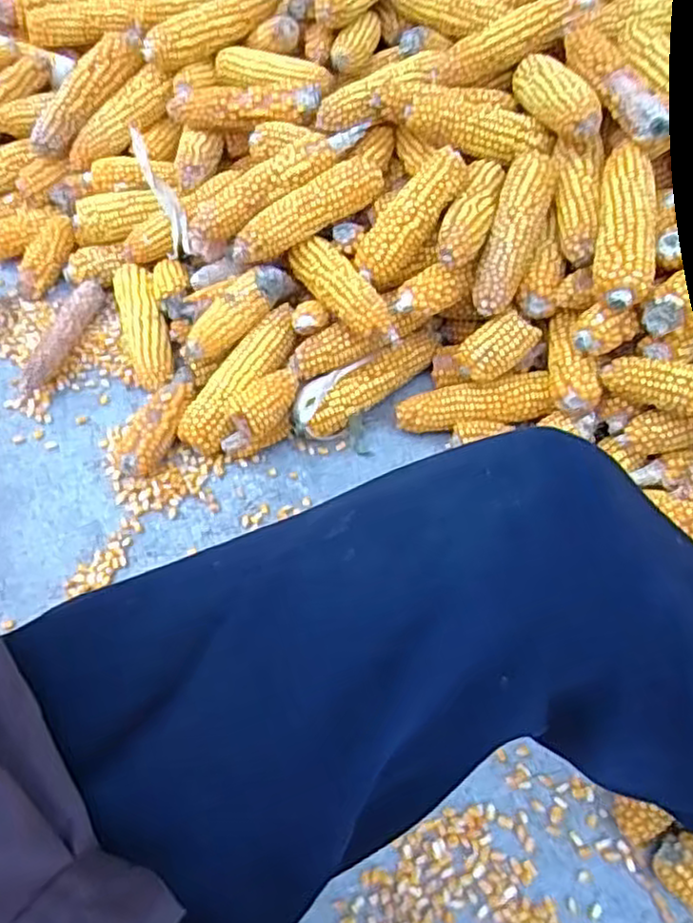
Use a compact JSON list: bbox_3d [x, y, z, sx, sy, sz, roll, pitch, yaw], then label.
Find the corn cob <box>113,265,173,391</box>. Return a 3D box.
[{"bbox_3d":[-0.230,-0.150,0.821,0.059,0.045,0.166,-25,68,9],"label":"corn cob"}]

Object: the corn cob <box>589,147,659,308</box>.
[{"bbox_3d":[0.263,-0.221,0.671,0.052,0.052,0.179,10,60,7],"label":"corn cob"}]

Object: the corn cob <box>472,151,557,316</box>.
[{"bbox_3d":[0.169,-0.232,0.719,0.047,0.037,0.179,19,82,12],"label":"corn cob"}]

